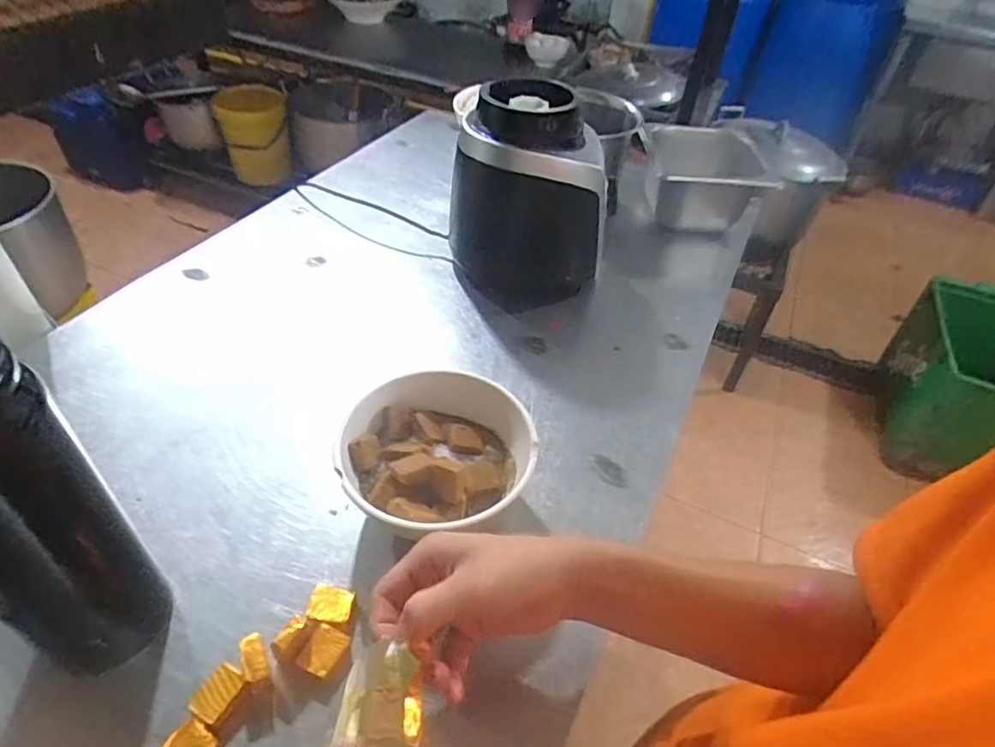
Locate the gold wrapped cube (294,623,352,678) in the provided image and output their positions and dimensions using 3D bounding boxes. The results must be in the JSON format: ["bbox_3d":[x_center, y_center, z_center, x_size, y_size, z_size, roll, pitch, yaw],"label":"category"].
[{"bbox_3d":[-0.115,0.184,0.386,0.022,0.013,0.031,18,46,15],"label":"gold wrapped cube"}]

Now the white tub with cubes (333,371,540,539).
[{"bbox_3d":[-0.048,0.072,0.471,0.152,0.068,0.139,3,44,-3],"label":"white tub with cubes"}]

